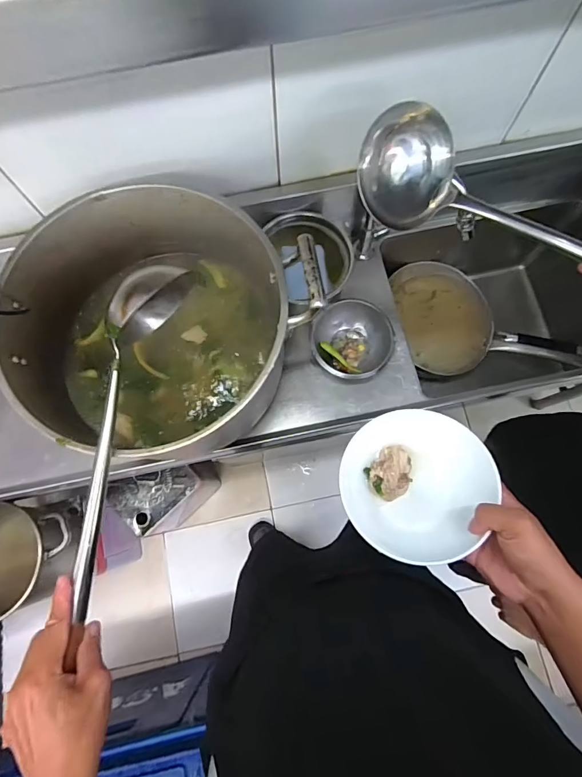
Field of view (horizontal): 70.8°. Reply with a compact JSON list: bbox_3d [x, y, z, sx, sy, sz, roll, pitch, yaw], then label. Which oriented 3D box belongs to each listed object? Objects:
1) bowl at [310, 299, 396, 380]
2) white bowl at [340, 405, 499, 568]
[{"bbox_3d":[0.114,-0.085,0.770,0.148,0.075,0.135,0,75,1],"label":"bowl"},{"bbox_3d":[0.142,0.108,0.476,0.163,0.076,0.162,0,75,1],"label":"white bowl"}]

